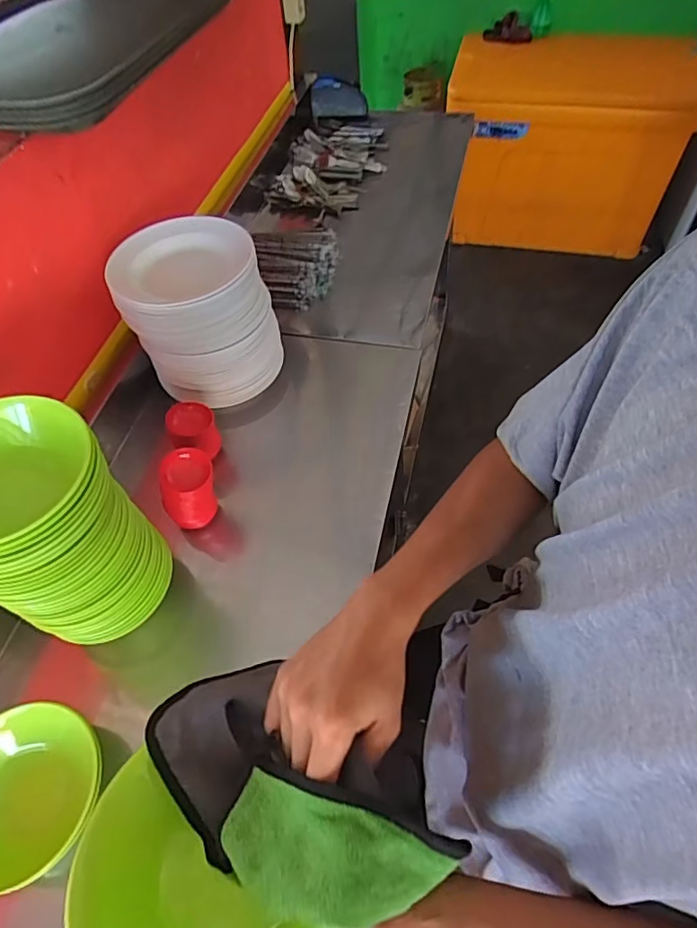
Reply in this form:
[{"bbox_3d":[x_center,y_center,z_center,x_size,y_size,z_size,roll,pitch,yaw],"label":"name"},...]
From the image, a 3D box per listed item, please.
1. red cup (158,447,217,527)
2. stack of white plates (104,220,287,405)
[{"bbox_3d":[-0.231,0.037,0.784,0.084,0.118,0.070,-22,56,-11],"label":"red cup"},{"bbox_3d":[-0.245,-0.254,0.919,0.220,0.227,0.203,-17,55,-8],"label":"stack of white plates"}]

